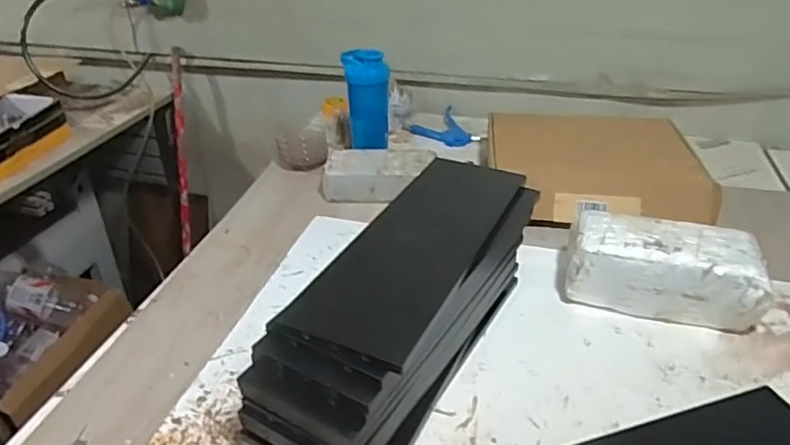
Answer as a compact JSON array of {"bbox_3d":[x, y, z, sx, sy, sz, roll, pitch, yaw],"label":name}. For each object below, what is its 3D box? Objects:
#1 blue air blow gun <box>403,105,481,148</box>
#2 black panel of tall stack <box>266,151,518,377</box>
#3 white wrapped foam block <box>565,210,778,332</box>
[{"bbox_3d":[0.108,-0.215,1.312,0.113,0.045,0.153,-25,39,-33],"label":"blue air blow gun"},{"bbox_3d":[0.030,0.018,0.673,0.137,0.015,0.389,17,38,21],"label":"black panel of tall stack"},{"bbox_3d":[0.363,0.066,0.786,0.245,0.111,0.112,11,34,18],"label":"white wrapped foam block"}]

